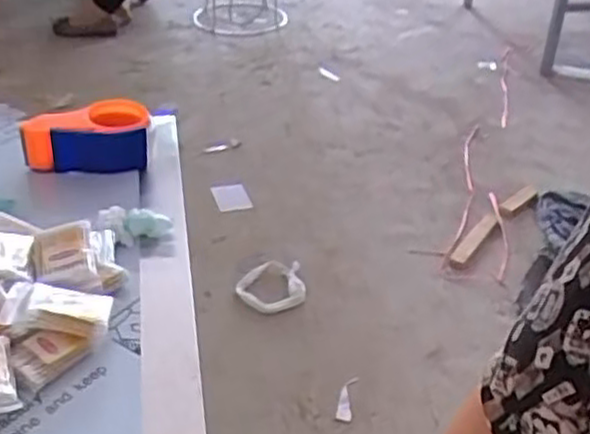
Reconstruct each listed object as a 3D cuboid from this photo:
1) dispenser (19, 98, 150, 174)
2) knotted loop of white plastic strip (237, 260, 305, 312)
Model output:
[{"bbox_3d":[-0.279,-0.112,0.998,0.158,0.071,0.110,-7,35,-14],"label":"dispenser"},{"bbox_3d":[-0.049,0.137,1.516,0.137,0.021,0.146,2,34,-1],"label":"knotted loop of white plastic strip"}]

